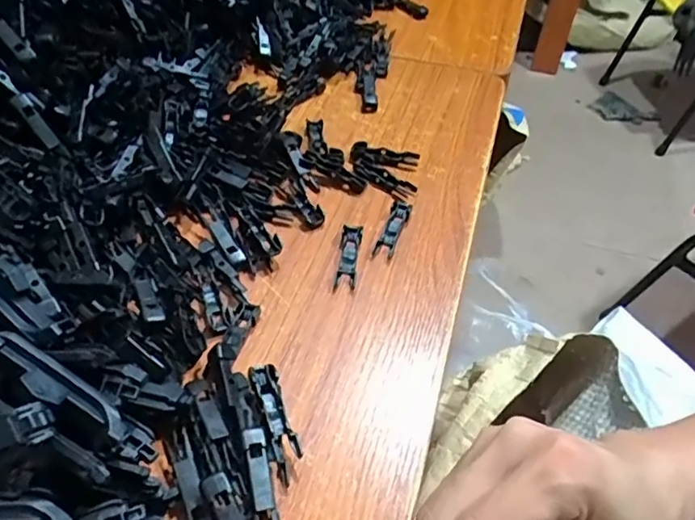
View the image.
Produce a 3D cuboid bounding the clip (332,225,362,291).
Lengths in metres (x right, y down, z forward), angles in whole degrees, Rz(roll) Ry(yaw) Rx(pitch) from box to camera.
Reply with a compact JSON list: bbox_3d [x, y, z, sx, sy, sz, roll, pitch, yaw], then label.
[{"bbox_3d":[0.001,-0.003,0.382,0.013,0.008,0.054,6,47,3],"label":"clip"}]

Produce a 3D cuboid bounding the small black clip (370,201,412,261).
[{"bbox_3d":[0.033,-0.024,0.403,0.014,0.005,0.059,16,48,12],"label":"small black clip"}]

